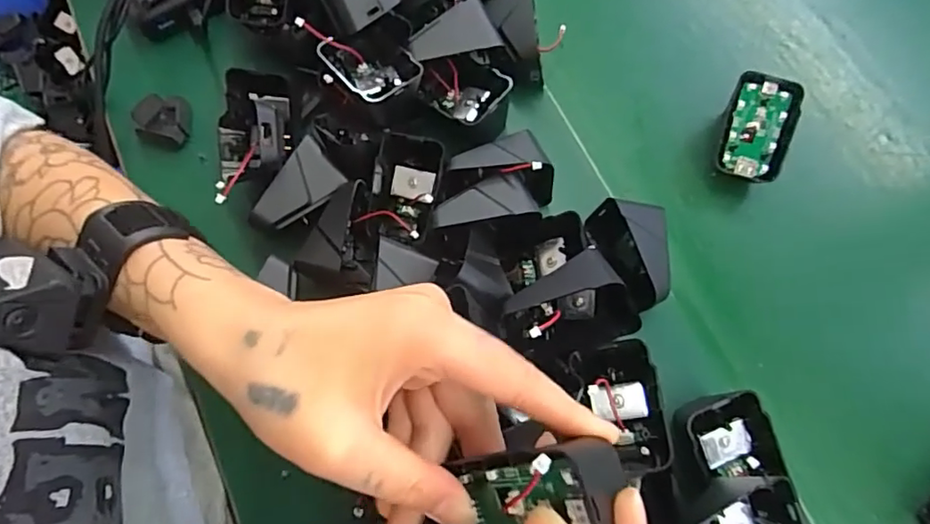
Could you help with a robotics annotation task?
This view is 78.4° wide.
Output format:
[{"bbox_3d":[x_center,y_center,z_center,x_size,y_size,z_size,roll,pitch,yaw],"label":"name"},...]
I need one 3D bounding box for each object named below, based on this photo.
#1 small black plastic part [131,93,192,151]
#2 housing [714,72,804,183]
[{"bbox_3d":[-0.217,-0.099,0.409,0.035,0.022,0.038,0,72,0],"label":"small black plastic part"},{"bbox_3d":[0.198,-0.090,0.391,0.044,0.020,0.071,22,91,7],"label":"housing"}]

